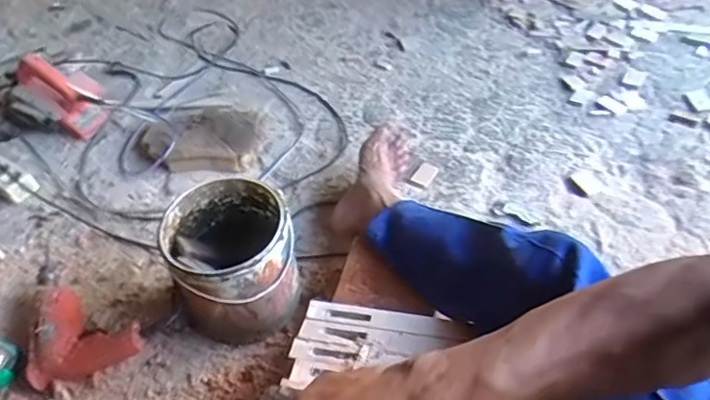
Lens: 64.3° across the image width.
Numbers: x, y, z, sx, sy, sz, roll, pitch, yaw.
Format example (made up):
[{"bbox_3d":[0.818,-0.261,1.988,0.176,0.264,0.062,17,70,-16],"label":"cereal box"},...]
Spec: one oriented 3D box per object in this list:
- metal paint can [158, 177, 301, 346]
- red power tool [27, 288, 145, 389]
[{"bbox_3d":[-0.178,0.094,0.856,0.176,0.181,0.180,-4,46,4],"label":"metal paint can"},{"bbox_3d":[-0.397,0.194,0.854,0.166,0.068,0.144,-15,46,-7],"label":"red power tool"}]

